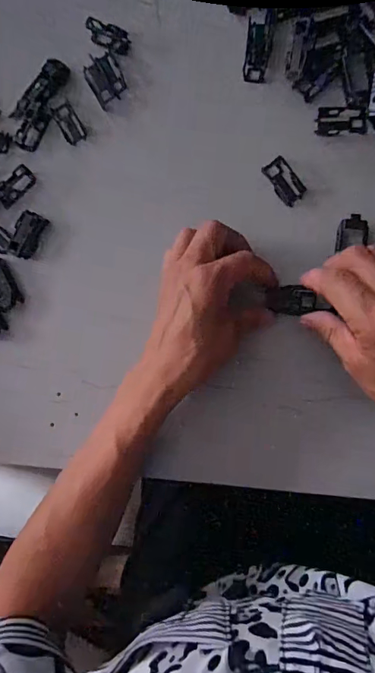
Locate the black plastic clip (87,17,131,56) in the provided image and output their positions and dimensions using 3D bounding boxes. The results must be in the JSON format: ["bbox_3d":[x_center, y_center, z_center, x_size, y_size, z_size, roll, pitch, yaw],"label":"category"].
[{"bbox_3d":[-0.071,-0.268,0.382,0.041,0.011,0.016,26,88,-5],"label":"black plastic clip"}]

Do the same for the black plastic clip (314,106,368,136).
[{"bbox_3d":[0.128,-0.179,0.355,0.040,0.006,0.021,4,85,7],"label":"black plastic clip"}]

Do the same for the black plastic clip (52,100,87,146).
[{"bbox_3d":[-0.107,-0.193,0.388,0.019,0.004,0.037,-30,82,3],"label":"black plastic clip"}]

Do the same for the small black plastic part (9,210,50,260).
[{"bbox_3d":[-0.143,-0.090,0.380,0.024,0.006,0.041,25,88,8],"label":"small black plastic part"}]

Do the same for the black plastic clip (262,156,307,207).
[{"bbox_3d":[0.081,-0.129,0.357,0.021,0.008,0.040,-38,82,2],"label":"black plastic clip"}]

